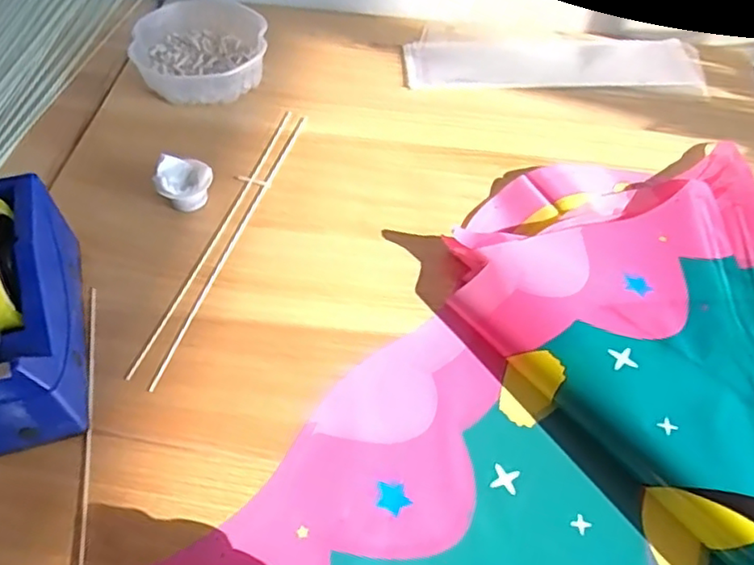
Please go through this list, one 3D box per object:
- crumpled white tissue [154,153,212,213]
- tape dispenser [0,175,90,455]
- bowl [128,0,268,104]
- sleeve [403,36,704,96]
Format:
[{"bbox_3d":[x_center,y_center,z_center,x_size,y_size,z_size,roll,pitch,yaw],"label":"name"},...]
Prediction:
[{"bbox_3d":[-0.188,-0.097,0.620,0.051,0.040,0.043,-8,53,-9],"label":"crumpled white tissue"},{"bbox_3d":[-0.274,0.011,0.480,0.068,0.129,0.199,-12,54,-11],"label":"tape dispenser"},{"bbox_3d":[-0.207,-0.277,0.751,0.147,0.047,0.144,1,53,-1],"label":"bowl"},{"bbox_3d":[0.223,-0.282,0.800,0.371,0.011,0.115,0,53,-2],"label":"sleeve"}]

